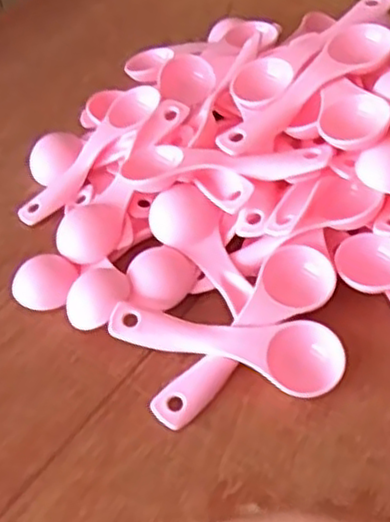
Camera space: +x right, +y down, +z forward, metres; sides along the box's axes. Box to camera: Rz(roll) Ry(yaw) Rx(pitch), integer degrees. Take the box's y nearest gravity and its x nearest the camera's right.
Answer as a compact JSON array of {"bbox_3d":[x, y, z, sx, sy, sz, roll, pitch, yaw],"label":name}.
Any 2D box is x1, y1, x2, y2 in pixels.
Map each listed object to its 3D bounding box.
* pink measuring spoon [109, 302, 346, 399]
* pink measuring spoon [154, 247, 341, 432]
[{"bbox_3d":[0.015,0.043,0.353,0.114,0.021,0.033,7,49,13],"label":"pink measuring spoon"},{"bbox_3d":[0.027,0.038,0.354,0.034,0.025,0.115,30,58,29],"label":"pink measuring spoon"}]

